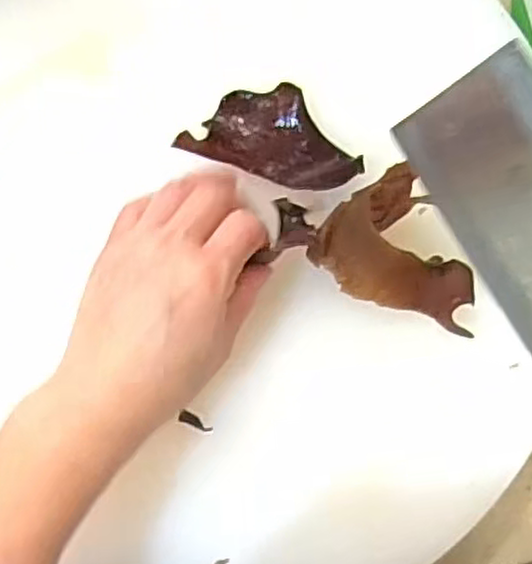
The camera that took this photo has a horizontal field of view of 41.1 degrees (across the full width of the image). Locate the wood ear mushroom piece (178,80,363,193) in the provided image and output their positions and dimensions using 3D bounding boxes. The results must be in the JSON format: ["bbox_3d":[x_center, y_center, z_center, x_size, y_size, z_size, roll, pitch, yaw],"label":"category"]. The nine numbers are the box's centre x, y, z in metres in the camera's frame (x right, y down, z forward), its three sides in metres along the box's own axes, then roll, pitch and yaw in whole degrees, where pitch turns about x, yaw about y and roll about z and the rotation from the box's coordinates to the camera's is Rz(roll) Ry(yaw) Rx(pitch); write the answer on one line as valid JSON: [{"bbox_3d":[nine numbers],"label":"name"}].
[{"bbox_3d":[0.006,-0.080,0.378,0.093,0.018,0.049,18,88,7],"label":"wood ear mushroom piece"}]

